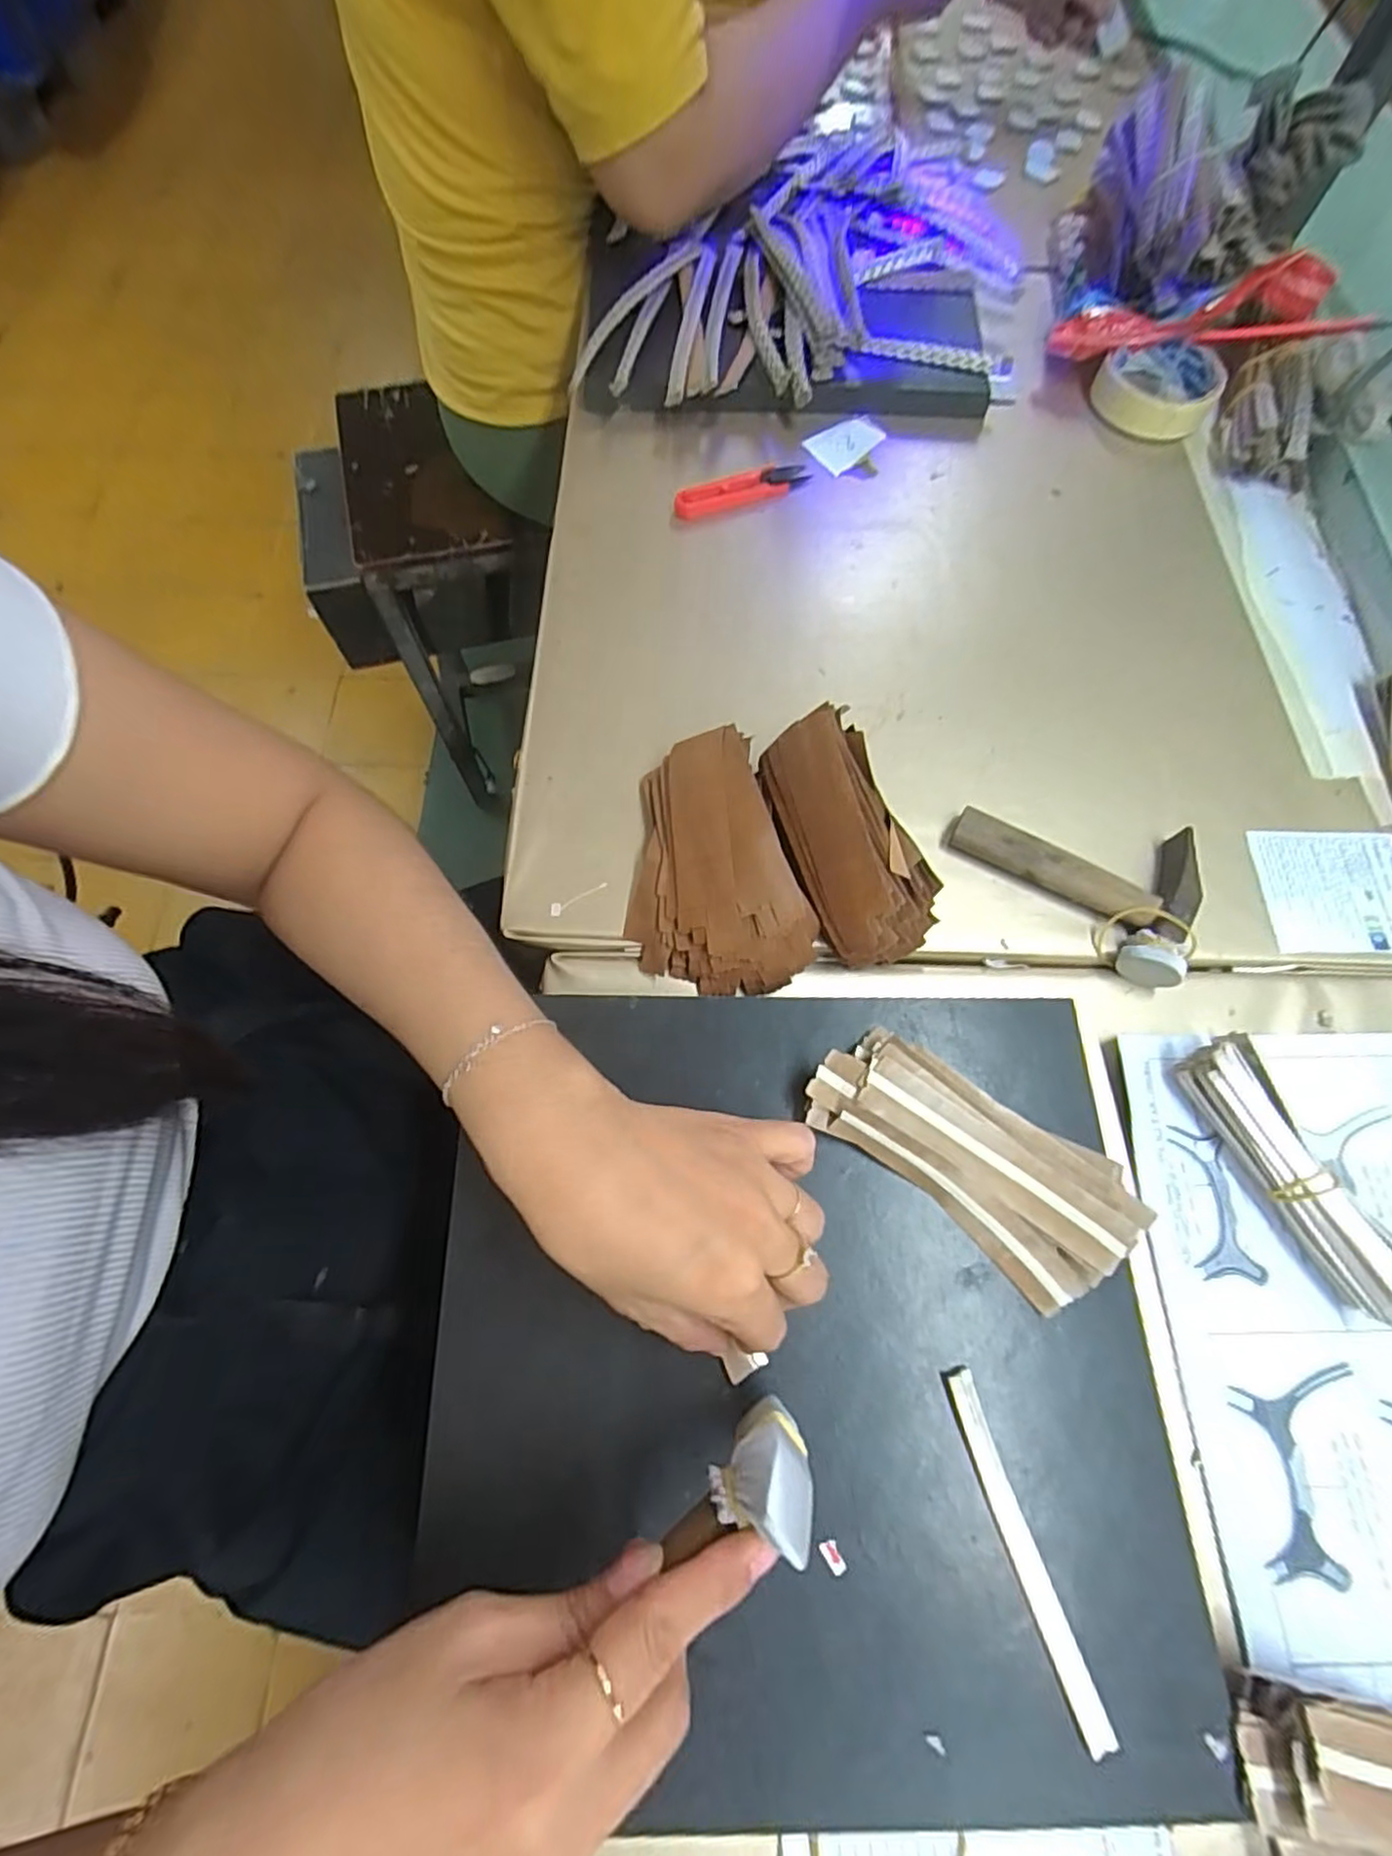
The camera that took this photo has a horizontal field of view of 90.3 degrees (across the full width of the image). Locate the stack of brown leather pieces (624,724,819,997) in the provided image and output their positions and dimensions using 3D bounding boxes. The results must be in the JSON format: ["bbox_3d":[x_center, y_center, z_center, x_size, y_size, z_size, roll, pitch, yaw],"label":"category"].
[{"bbox_3d":[0.005,-0.037,0.369,0.088,0.043,0.141,-11,70,-5],"label":"stack of brown leather pieces"}]

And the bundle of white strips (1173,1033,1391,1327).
[{"bbox_3d":[0.281,0.115,0.327,0.034,0.030,0.127,-22,71,-8],"label":"bundle of white strips"}]

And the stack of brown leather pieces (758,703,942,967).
[{"bbox_3d":[0.080,-0.053,0.373,0.061,0.052,0.140,-19,71,-8],"label":"stack of brown leather pieces"}]

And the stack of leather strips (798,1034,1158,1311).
[{"bbox_3d":[0.121,0.100,0.312,0.140,0.028,0.062,37,73,12],"label":"stack of leather strips"}]

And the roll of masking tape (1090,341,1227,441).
[{"bbox_3d":[0.348,-0.408,0.524,0.085,0.030,0.082,0,70,-1],"label":"roll of masking tape"}]

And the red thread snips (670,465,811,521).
[{"bbox_3d":[0.034,-0.309,0.489,0.100,0.014,0.026,-21,71,-8],"label":"red thread snips"}]

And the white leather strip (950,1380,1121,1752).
[{"bbox_3d":[0.127,0.241,0.269,0.012,0.006,0.120,-16,71,-7],"label":"white leather strip"}]

